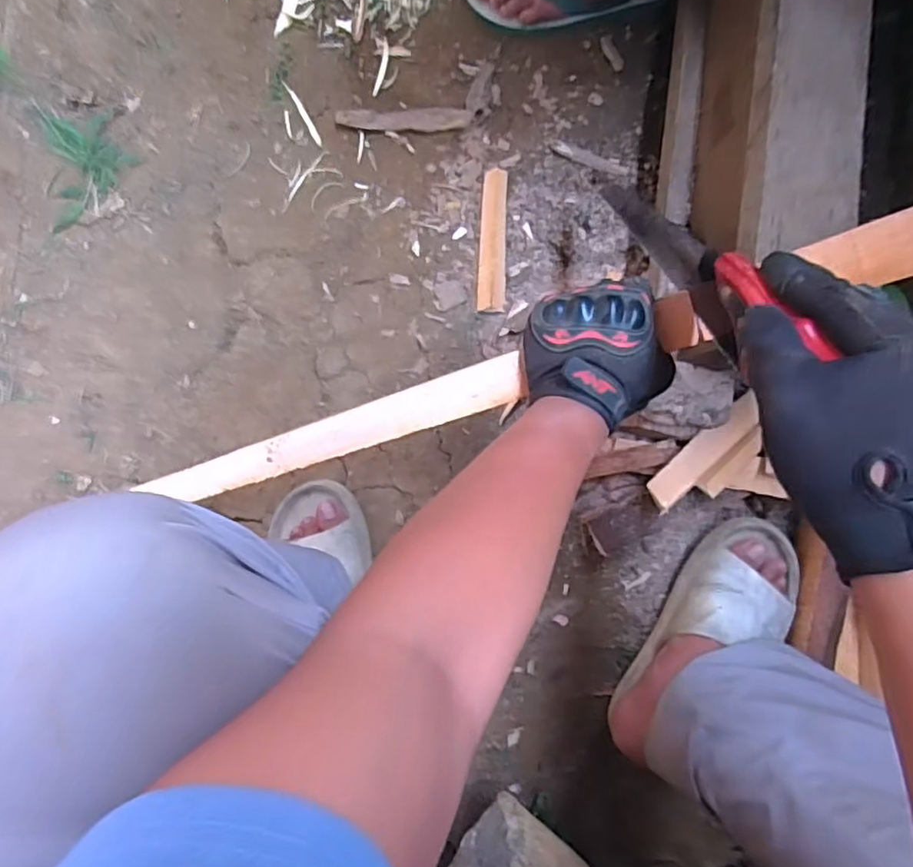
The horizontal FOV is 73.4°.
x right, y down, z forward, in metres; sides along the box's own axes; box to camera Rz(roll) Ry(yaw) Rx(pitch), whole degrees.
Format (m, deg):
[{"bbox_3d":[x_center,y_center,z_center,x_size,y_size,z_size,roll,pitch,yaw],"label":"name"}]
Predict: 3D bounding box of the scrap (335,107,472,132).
[{"bbox_3d":[-0.065,-0.394,0.767,0.165,0.020,0.023,0,84,2],"label":"scrap"}]

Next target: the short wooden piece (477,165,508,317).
[{"bbox_3d":[0.045,-0.238,0.754,0.033,0.020,0.176,2,84,2],"label":"short wooden piece"}]

